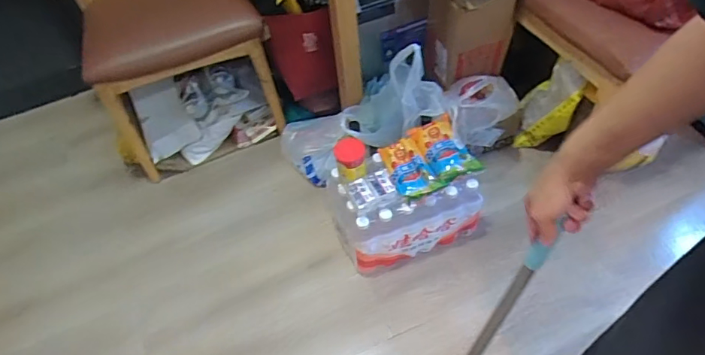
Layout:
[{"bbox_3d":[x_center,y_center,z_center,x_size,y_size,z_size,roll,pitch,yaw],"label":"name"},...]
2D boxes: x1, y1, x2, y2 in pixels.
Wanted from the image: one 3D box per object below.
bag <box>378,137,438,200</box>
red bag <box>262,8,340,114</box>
[{"bbox_3d":[0.140,-0.029,1.234,0.102,0.044,0.187,-20,51,-10],"label":"bag"},{"bbox_3d":[-0.154,-0.347,1.529,0.199,0.363,0.076,-10,50,-1],"label":"red bag"}]

